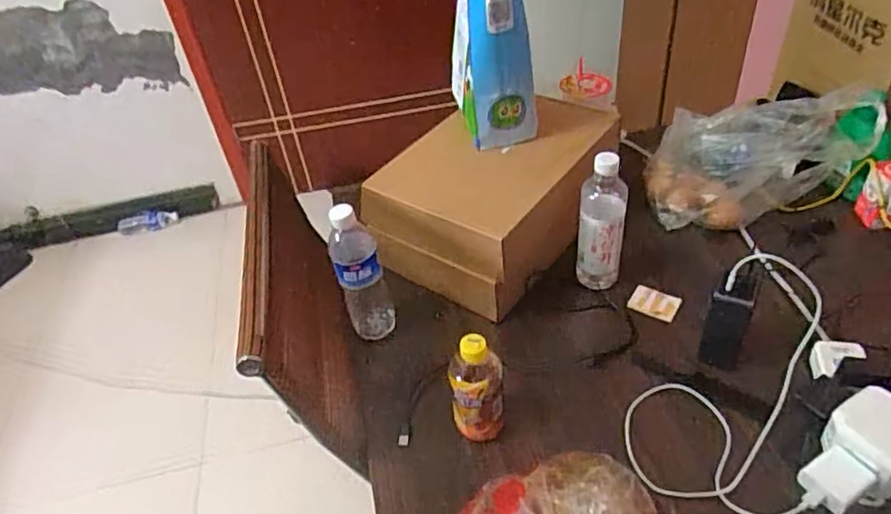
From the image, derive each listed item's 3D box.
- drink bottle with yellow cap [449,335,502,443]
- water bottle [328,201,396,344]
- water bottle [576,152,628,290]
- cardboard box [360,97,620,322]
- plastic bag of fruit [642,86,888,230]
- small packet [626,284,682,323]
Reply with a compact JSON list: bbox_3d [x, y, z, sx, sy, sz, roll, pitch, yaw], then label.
[{"bbox_3d":[0.037,0.161,0.752,0.064,0.163,0.059,-4,40,3],"label":"drink bottle with yellow cap"},{"bbox_3d":[-0.120,0.019,0.874,0.065,0.228,0.072,-14,40,-8],"label":"water bottle"},{"bbox_3d":[0.227,-0.047,0.904,0.064,0.220,0.053,5,41,15],"label":"water bottle"},{"bbox_3d":[0.084,-0.097,1.014,0.294,0.200,0.359,25,51,32],"label":"cardboard box"},{"bbox_3d":[0.509,-0.154,1.024,0.327,0.179,0.177,5,41,14],"label":"plastic bag of fruit"},{"bbox_3d":[0.311,0.068,0.923,0.068,0.004,0.053,24,55,17],"label":"small packet"}]

